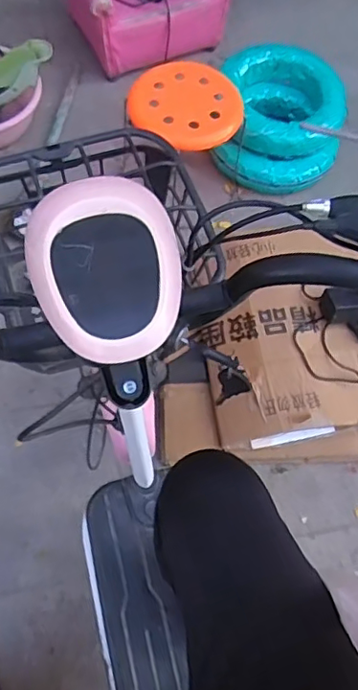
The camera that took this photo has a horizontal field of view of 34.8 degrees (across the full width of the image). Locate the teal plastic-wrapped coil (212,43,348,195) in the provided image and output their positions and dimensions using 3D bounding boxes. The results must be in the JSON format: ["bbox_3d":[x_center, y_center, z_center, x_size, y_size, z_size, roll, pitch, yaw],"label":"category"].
[{"bbox_3d":[0.290,-0.661,1.678,0.373,0.159,0.430,16,65,4],"label":"teal plastic-wrapped coil"}]

